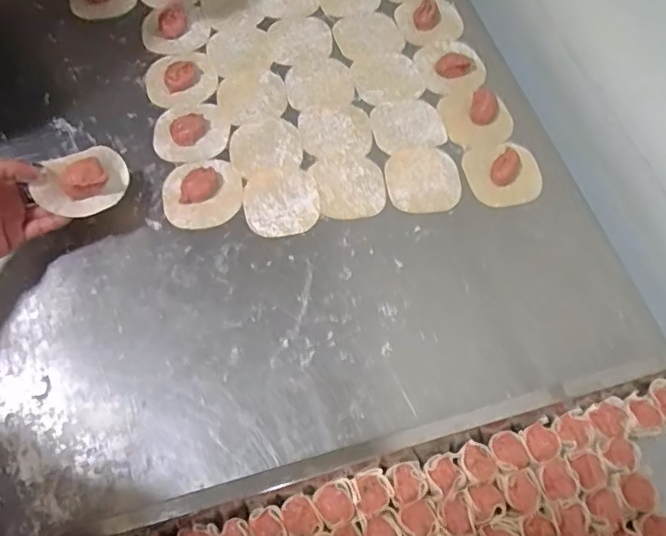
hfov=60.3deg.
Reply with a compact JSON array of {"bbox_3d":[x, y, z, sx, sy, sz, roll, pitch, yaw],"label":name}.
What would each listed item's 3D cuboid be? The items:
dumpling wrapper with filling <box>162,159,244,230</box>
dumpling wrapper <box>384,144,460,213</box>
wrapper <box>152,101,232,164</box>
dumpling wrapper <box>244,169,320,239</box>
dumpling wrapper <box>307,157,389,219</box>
[{"bbox_3d":[-0.136,-0.082,0.591,0.081,0.022,0.078,1,66,-3],"label":"dumpling wrapper with filling"},{"bbox_3d":[0.097,-0.097,0.618,0.080,0.004,0.084,1,66,-3],"label":"dumpling wrapper"},{"bbox_3d":[-0.156,-0.152,0.633,0.083,0.008,0.079,1,66,-3],"label":"wrapper"},{"bbox_3d":[-0.052,-0.067,0.599,0.078,0.004,0.071,-15,68,-10],"label":"dumpling wrapper"},{"bbox_3d":[0.018,-0.086,0.614,0.073,0.007,0.078,-8,62,-4],"label":"dumpling wrapper"}]

